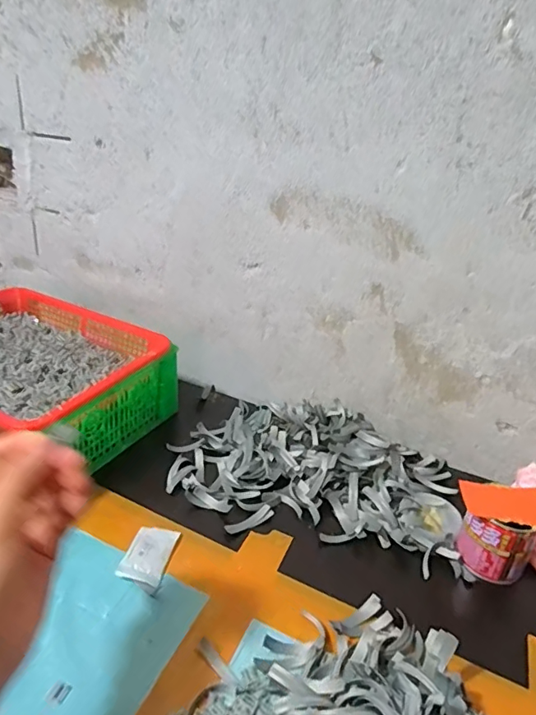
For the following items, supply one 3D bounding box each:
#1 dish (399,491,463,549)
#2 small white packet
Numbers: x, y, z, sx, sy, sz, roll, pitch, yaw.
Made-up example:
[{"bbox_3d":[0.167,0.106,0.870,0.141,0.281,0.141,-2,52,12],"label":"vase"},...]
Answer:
[{"bbox_3d":[0.172,0.172,0.542,0.063,0.012,0.077,18,29,23],"label":"dish"},{"bbox_3d":[-0.112,0.185,0.474,0.040,0.008,0.073,8,27,5],"label":"small white packet"}]

